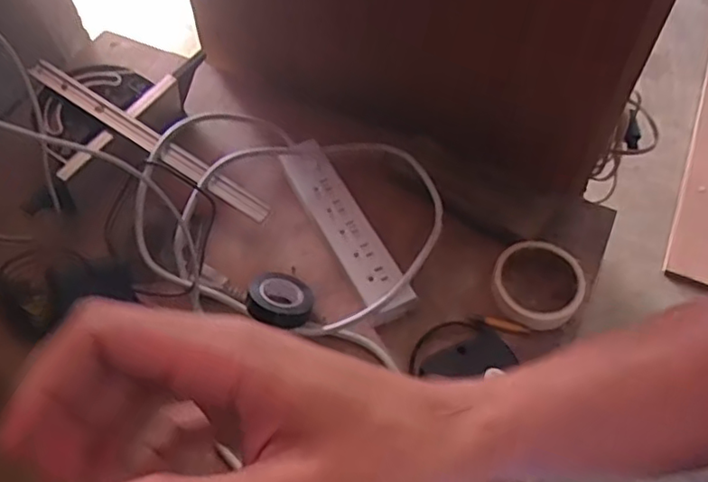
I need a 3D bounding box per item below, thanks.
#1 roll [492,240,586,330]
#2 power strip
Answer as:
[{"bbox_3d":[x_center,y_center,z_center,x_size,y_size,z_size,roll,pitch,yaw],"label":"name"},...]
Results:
[{"bbox_3d":[0.184,0.041,0.631,0.086,0.025,0.090,0,56,0],"label":"roll"},{"bbox_3d":[-0.012,-0.012,0.675,0.054,0.038,0.226,-24,60,-15],"label":"power strip"}]

